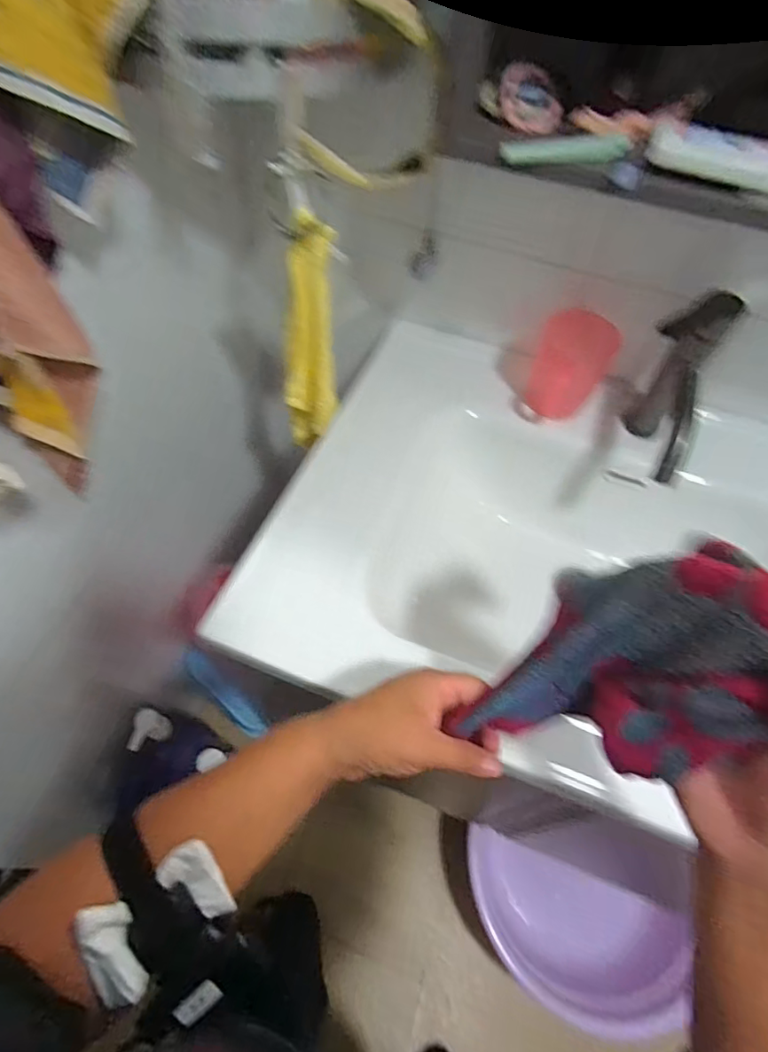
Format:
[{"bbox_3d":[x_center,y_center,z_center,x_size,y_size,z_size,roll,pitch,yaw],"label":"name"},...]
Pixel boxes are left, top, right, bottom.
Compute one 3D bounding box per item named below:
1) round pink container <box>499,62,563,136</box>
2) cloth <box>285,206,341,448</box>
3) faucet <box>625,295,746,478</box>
[{"bbox_3d":[0.123,-0.358,0.438,0.048,0.009,0.059,-30,95,-8],"label":"round pink container"},{"bbox_3d":[-0.082,-0.196,0.584,0.062,0.276,0.045,-12,59,-11],"label":"cloth"},{"bbox_3d":[0.293,-0.125,0.554,0.069,0.184,0.163,22,58,10],"label":"faucet"}]

